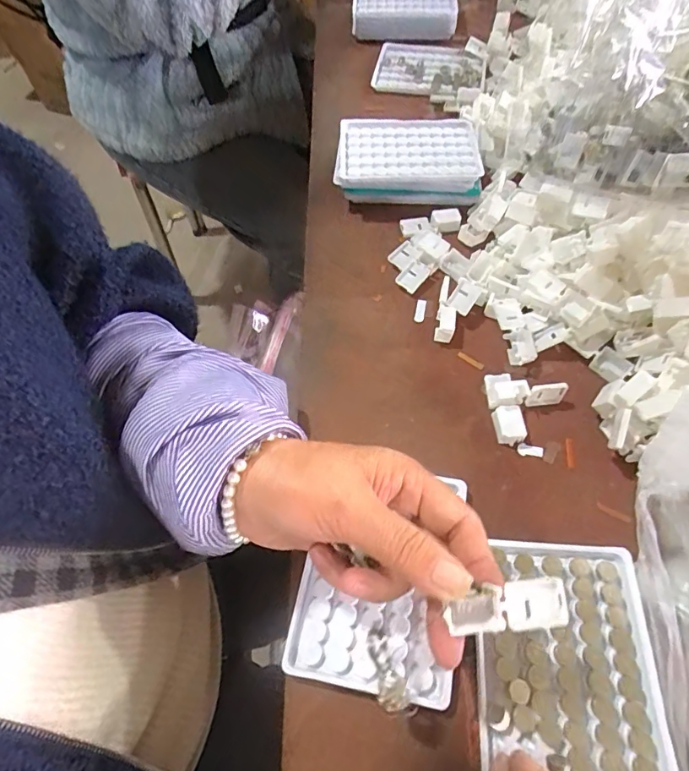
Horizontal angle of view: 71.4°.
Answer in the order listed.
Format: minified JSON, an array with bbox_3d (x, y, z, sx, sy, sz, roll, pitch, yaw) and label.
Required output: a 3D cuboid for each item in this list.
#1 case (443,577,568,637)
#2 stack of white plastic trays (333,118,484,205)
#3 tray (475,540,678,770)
[{"bbox_3d":[0.074,0.102,0.218,0.055,0.013,0.020,-8,60,-4],"label":"case"},{"bbox_3d":[0.060,-0.216,0.465,0.131,0.031,0.092,0,60,2],"label":"stack of white plastic trays"},{"bbox_3d":[0.122,0.153,0.263,0.097,0.012,0.126,5,60,5],"label":"tray"}]

